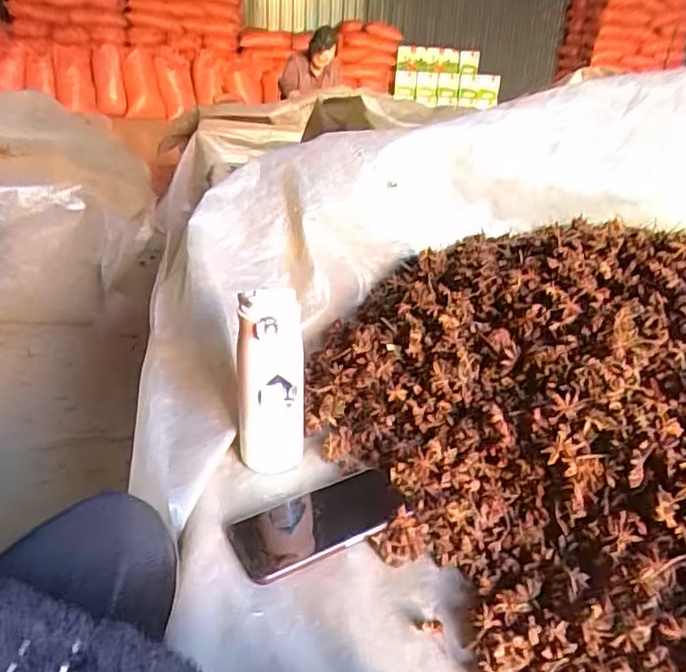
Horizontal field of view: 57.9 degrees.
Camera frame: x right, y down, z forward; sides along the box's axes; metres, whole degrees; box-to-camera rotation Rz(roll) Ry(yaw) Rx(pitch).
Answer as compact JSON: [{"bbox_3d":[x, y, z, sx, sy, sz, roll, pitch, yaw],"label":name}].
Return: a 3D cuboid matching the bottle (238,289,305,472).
[{"bbox_3d":[-0.076,0.048,0.645,0.068,0.184,0.069,-2,24,-9],"label":"bottle"}]

